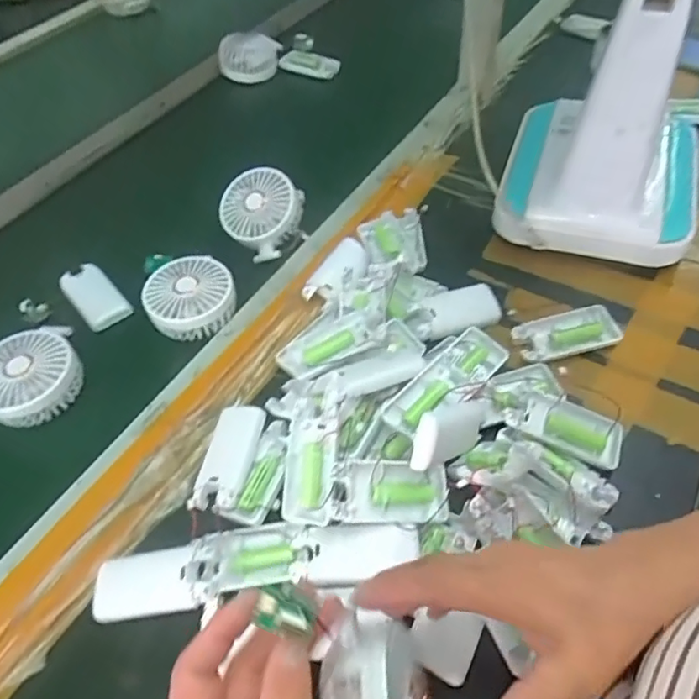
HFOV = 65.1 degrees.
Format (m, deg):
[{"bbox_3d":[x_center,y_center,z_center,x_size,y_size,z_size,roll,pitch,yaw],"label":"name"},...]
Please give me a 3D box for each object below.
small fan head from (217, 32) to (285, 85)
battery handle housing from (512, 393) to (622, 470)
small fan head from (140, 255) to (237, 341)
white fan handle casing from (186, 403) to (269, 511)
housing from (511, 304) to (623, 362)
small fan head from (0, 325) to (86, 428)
[{"bbox_3d":[-0.154,-0.458,0.852,0.099,0.060,0.066,-13,53,-5],"label":"small fan head"},{"bbox_3d":[0.182,0.066,0.451,0.079,0.023,0.044,18,57,18],"label":"battery handle housing"},{"bbox_3d":[-0.161,-0.054,0.554,0.084,0.034,0.082,-24,55,-13],"label":"small fan head"},{"bbox_3d":[-0.104,0.094,0.473,0.042,0.020,0.094,7,54,10],"label":"white fan handle casing"},{"bbox_3d":[0.207,-0.015,0.526,0.097,0.012,0.046,-11,53,-3],"label":"housing"},{"bbox_3d":[-0.293,0.023,0.503,0.084,0.036,0.094,30,61,25],"label":"small fan head"}]

